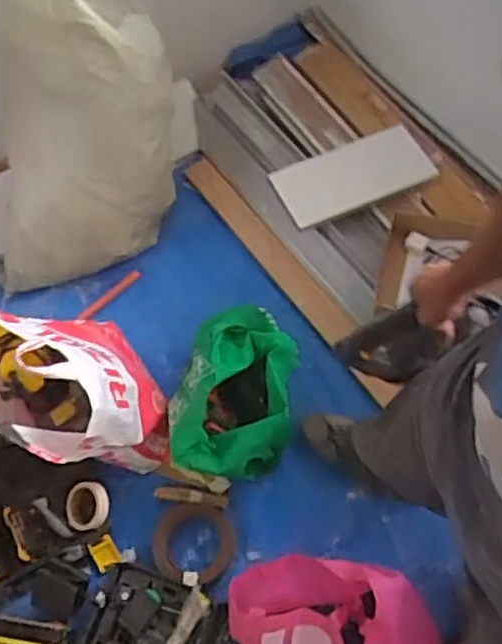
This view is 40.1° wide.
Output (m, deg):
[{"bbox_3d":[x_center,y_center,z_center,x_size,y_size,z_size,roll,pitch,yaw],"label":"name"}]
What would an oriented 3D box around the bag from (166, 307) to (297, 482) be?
[{"bbox_3d":[-0.031,0.136,1.425,0.243,0.207,0.371,9,66,9],"label":"bag"}]

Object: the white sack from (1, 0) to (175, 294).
[{"bbox_3d":[-0.396,-0.432,1.515,0.426,0.783,0.260,17,38,12],"label":"white sack"}]

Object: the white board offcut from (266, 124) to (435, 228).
[{"bbox_3d":[0.235,-0.345,1.603,0.349,0.021,0.172,-21,69,-3],"label":"white board offcut"}]

